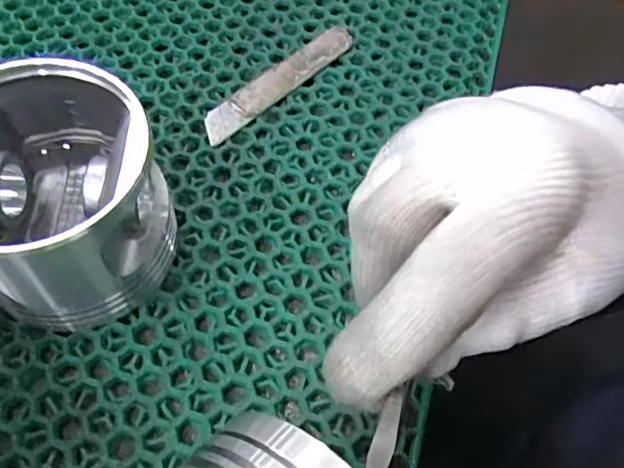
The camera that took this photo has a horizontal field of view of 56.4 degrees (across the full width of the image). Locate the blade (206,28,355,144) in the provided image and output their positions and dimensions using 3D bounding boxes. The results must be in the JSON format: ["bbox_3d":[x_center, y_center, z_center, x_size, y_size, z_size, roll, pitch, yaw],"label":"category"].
[{"bbox_3d":[-0.017,-0.080,0.301,0.019,0.004,0.100,40,65,20],"label":"blade"}]

